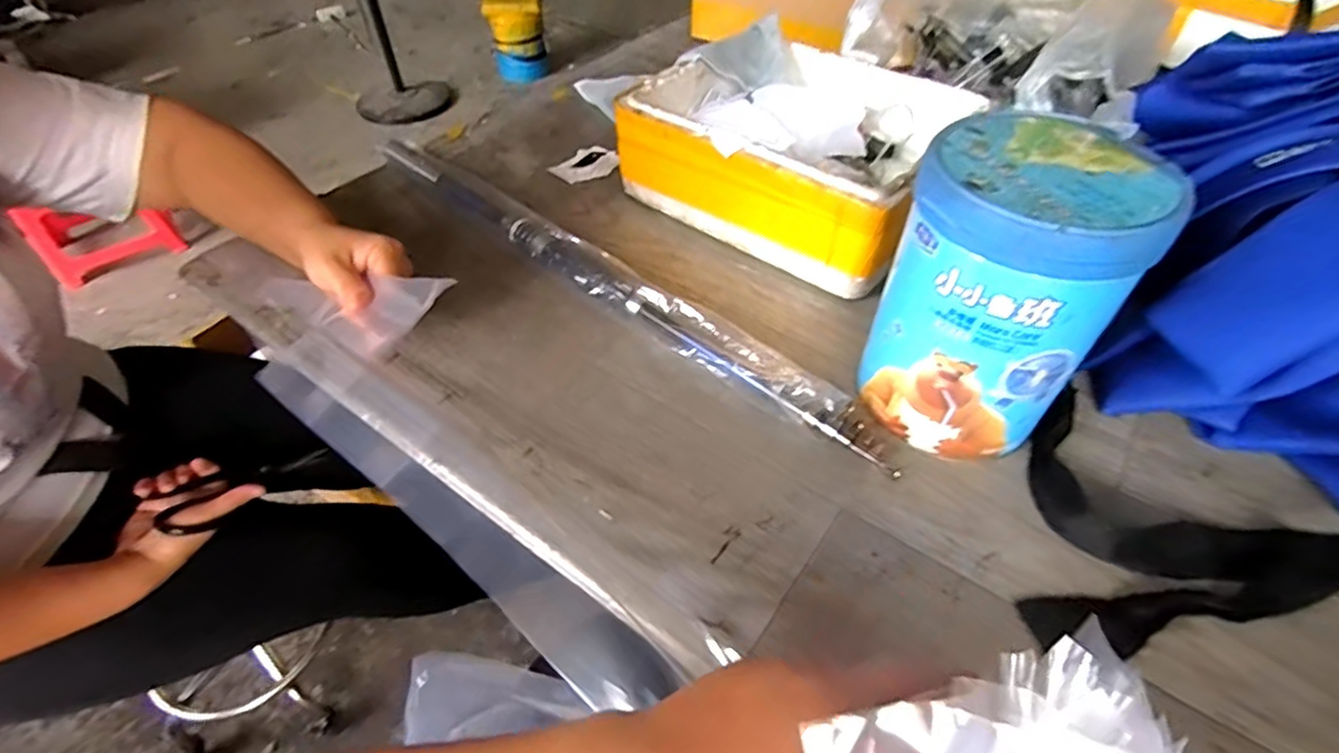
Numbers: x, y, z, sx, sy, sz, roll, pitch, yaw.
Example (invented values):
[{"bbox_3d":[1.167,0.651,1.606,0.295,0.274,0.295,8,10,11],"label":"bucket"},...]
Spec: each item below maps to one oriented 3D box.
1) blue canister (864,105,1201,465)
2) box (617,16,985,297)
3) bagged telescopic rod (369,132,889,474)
[{"bbox_3d":[0.204,-0.045,0.389,0.119,0.183,0.113,22,53,19],"label":"blue canister"},{"bbox_3d":[0.125,-0.224,0.598,0.268,0.094,0.229,31,56,25],"label":"box"},{"bbox_3d":[-0.072,-0.089,0.530,0.587,0.041,0.057,31,56,25],"label":"bagged telescopic rod"}]

